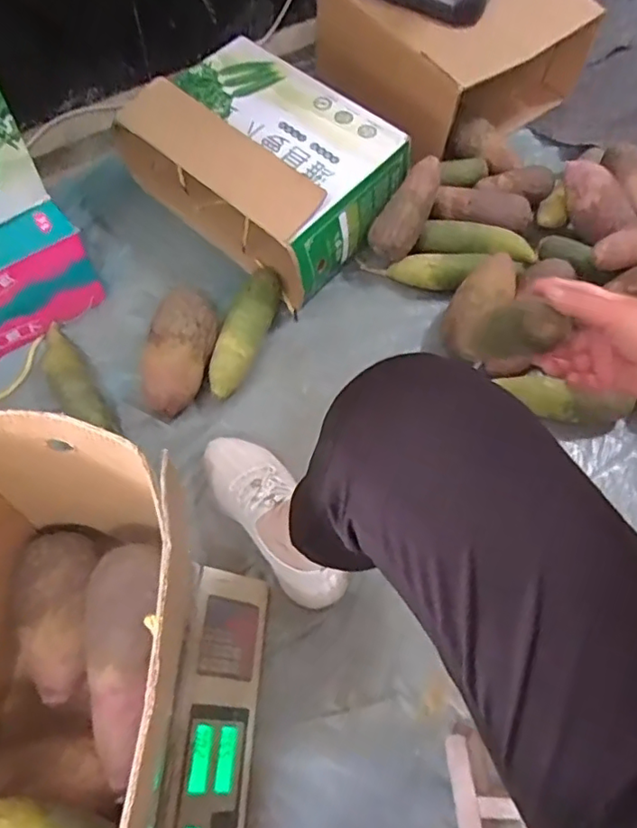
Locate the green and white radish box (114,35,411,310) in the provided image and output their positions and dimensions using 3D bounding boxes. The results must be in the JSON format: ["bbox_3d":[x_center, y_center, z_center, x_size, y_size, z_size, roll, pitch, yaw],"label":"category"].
[{"bbox_3d":[-0.082,-0.379,0.890,0.373,0.146,0.247,40,69,15],"label":"green and white radish box"}]

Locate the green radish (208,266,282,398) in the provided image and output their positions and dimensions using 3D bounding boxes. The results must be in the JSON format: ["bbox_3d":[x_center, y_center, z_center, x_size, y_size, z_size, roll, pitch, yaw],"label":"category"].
[{"bbox_3d":[-0.099,-0.122,0.818,0.056,0.065,0.225,17,64,5],"label":"green radish"}]

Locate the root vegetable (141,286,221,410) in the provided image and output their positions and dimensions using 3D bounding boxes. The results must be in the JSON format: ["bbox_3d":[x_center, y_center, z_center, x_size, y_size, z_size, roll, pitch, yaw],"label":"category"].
[{"bbox_3d":[-0.183,-0.081,0.776,0.079,0.078,0.161,10,64,2],"label":"root vegetable"}]

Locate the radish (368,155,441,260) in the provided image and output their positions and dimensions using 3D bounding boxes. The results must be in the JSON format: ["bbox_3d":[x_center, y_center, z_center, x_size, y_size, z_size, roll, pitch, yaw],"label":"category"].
[{"bbox_3d":[0.135,-0.311,0.869,0.068,0.052,0.163,28,81,10],"label":"radish"}]

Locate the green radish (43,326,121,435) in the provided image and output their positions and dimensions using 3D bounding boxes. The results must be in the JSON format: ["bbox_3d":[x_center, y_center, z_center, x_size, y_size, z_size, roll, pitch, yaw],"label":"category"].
[{"bbox_3d":[-0.324,-0.047,0.768,0.052,0.047,0.189,-31,70,-17],"label":"green radish"}]

